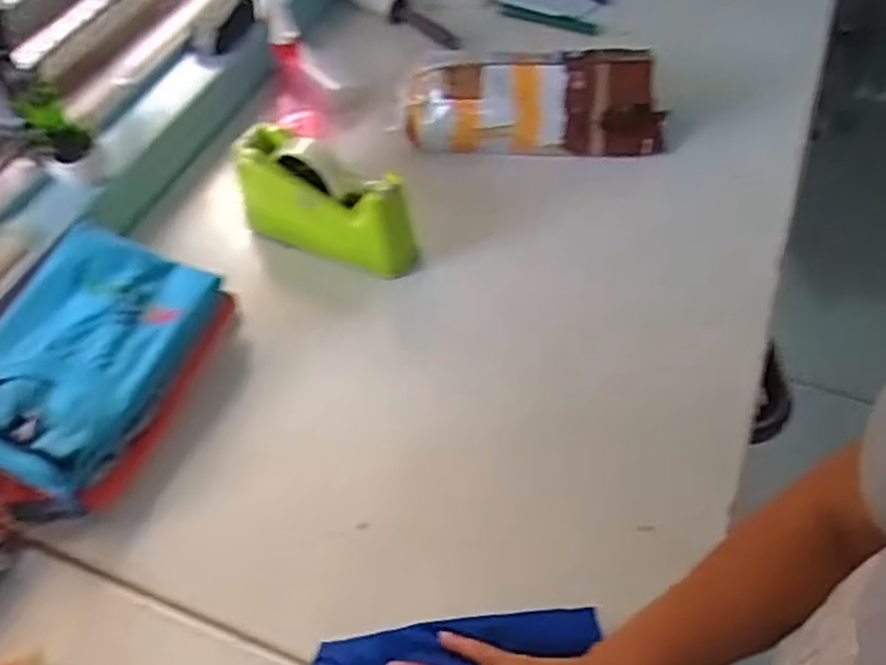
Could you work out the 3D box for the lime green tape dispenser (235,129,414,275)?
[{"bbox_3d":[-0.127,-0.130,0.825,0.195,0.123,0.057,25,56,18],"label":"lime green tape dispenser"}]

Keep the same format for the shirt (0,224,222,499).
[{"bbox_3d":[-0.330,0.016,0.694,0.156,0.047,0.228,16,54,12],"label":"shirt"}]

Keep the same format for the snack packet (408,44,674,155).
[{"bbox_3d":[0.109,-0.278,0.913,0.301,0.101,0.086,0,52,0],"label":"snack packet"}]

